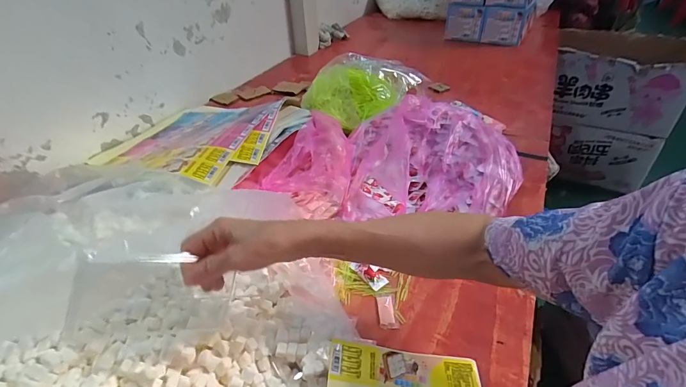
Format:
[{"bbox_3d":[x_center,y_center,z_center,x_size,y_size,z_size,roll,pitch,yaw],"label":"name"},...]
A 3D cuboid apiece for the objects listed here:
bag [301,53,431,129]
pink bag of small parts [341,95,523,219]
[{"bbox_3d":[0.037,-0.235,0.804,0.255,0.114,0.154,17,42,23],"label":"bag"},{"bbox_3d":[0.169,-0.058,0.673,0.307,0.101,0.304,2,39,7],"label":"pink bag of small parts"}]

